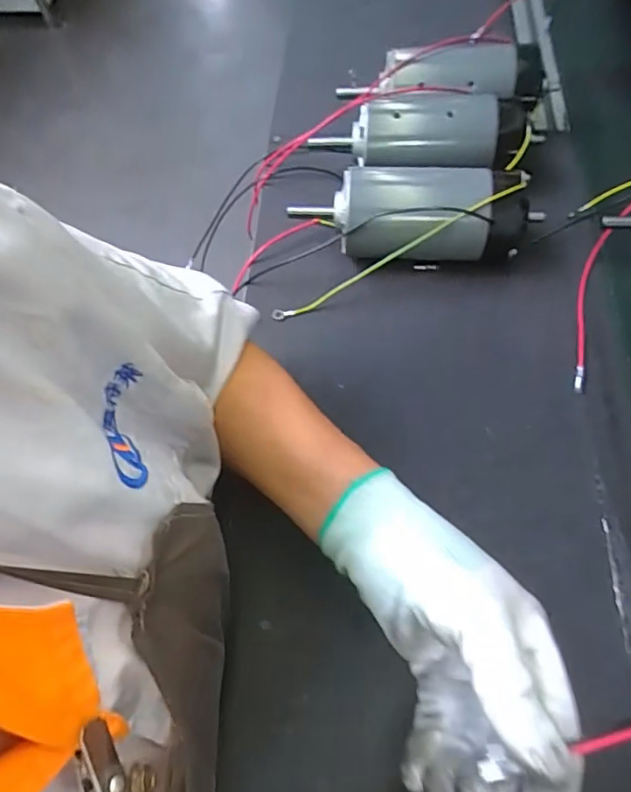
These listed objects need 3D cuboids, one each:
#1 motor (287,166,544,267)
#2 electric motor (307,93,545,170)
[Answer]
[{"bbox_3d":[0.088,-0.161,0.487,0.221,0.075,0.077,1,63,3],"label":"motor"},{"bbox_3d":[0.102,-0.257,0.528,0.211,0.071,0.063,1,63,3],"label":"electric motor"}]

